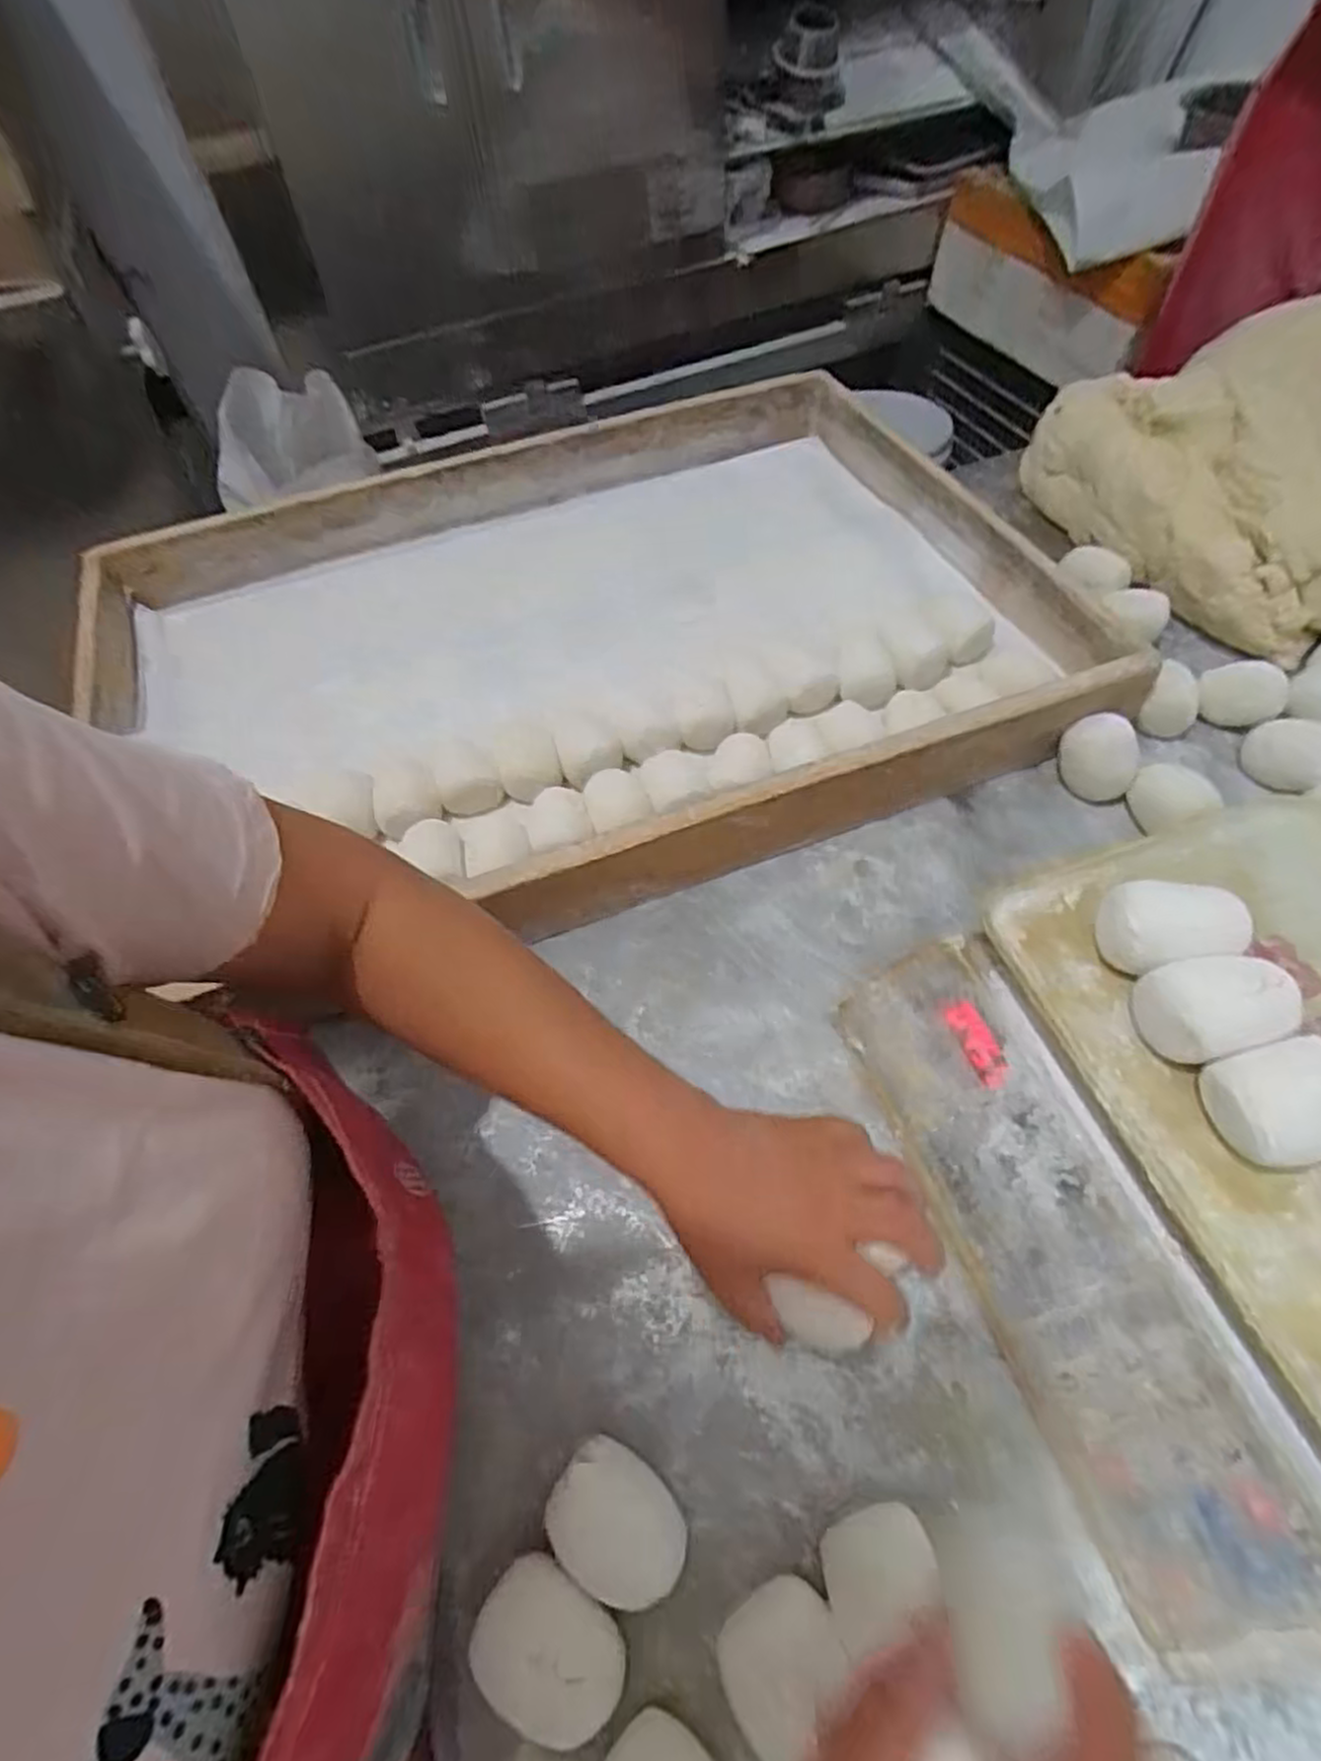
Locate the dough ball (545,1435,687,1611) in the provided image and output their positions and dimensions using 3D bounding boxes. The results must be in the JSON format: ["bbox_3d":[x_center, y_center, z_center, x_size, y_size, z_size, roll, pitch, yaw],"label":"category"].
[{"bbox_3d":[-0.019,0.299,0.353,0.062,0.033,0.048,30,63,21],"label":"dough ball"}]

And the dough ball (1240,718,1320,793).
[{"bbox_3d":[0.483,-0.096,0.581,0.043,0.045,0.062,-37,62,-19],"label":"dough ball"}]

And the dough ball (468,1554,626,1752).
[{"bbox_3d":[-0.047,0.332,0.327,0.060,0.045,0.048,28,62,20],"label":"dough ball"}]

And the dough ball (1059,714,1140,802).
[{"bbox_3d":[0.338,-0.092,0.582,0.047,0.051,0.049,-6,56,-1],"label":"dough ball"}]

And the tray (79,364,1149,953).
[{"bbox_3d":[-0.072,-0.235,0.683,0.779,0.074,0.559,-19,57,-9],"label":"tray"}]

